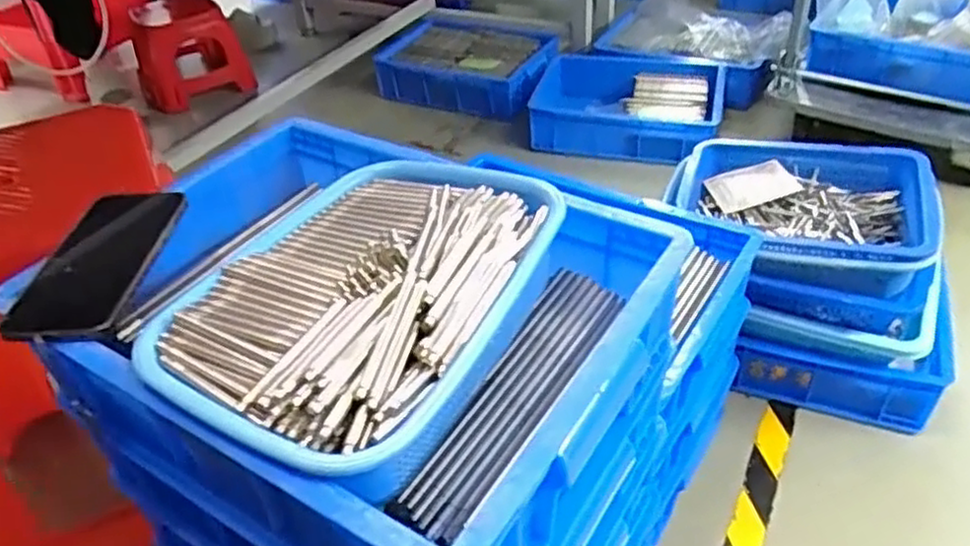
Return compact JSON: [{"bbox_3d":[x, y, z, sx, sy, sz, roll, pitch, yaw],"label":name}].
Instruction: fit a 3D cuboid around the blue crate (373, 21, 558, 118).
[{"bbox_3d":[-0.046,-0.547,1.911,0.448,0.106,0.333,11,42,19],"label":"blue crate"}]

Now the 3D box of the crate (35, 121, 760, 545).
[{"bbox_3d":[-0.093,0.033,0.530,0.386,0.133,0.296,20,45,27],"label":"crate"}]

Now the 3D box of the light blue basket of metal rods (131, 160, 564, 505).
[{"bbox_3d":[-0.077,0.018,0.502,0.205,0.077,0.283,13,42,20],"label":"light blue basket of metal rods"}]

